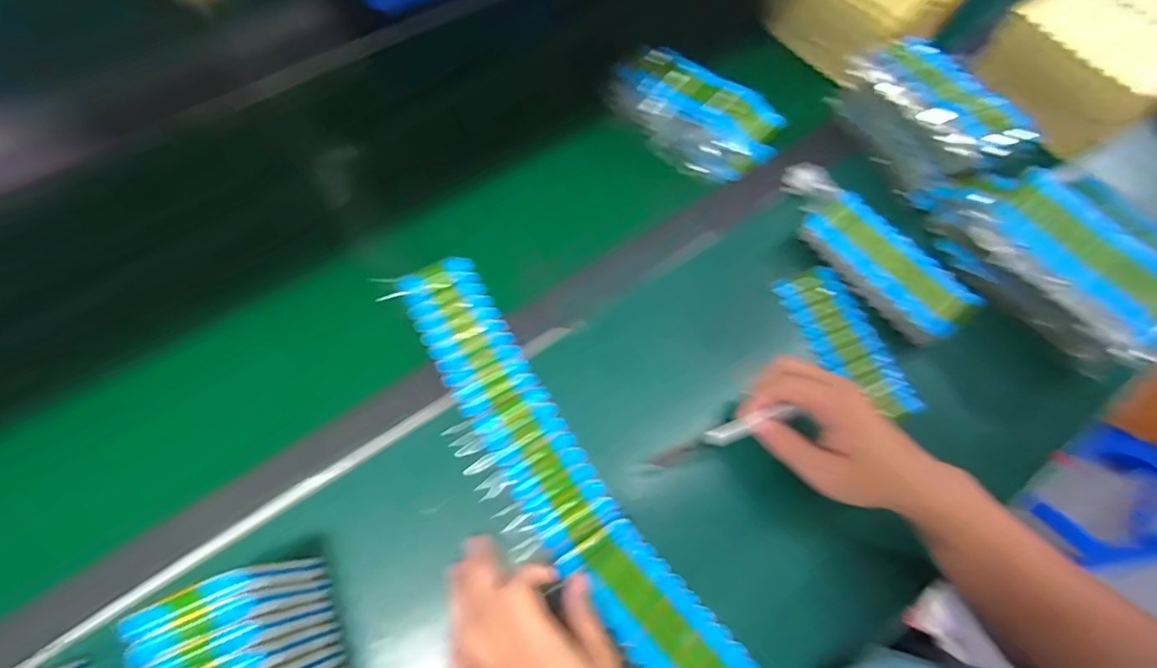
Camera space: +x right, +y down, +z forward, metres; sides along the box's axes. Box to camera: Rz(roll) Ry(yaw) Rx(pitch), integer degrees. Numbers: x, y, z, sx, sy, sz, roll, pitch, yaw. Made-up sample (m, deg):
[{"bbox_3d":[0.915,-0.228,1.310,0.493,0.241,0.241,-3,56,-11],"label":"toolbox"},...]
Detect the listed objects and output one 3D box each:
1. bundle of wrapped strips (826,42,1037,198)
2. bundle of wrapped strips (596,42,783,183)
[{"bbox_3d":[0.364,-0.231,0.551,0.089,0.072,0.168,-21,68,-10],"label":"bundle of wrapped strips"},{"bbox_3d":[0.121,-0.243,0.583,0.186,0.046,0.100,40,72,16],"label":"bundle of wrapped strips"}]

